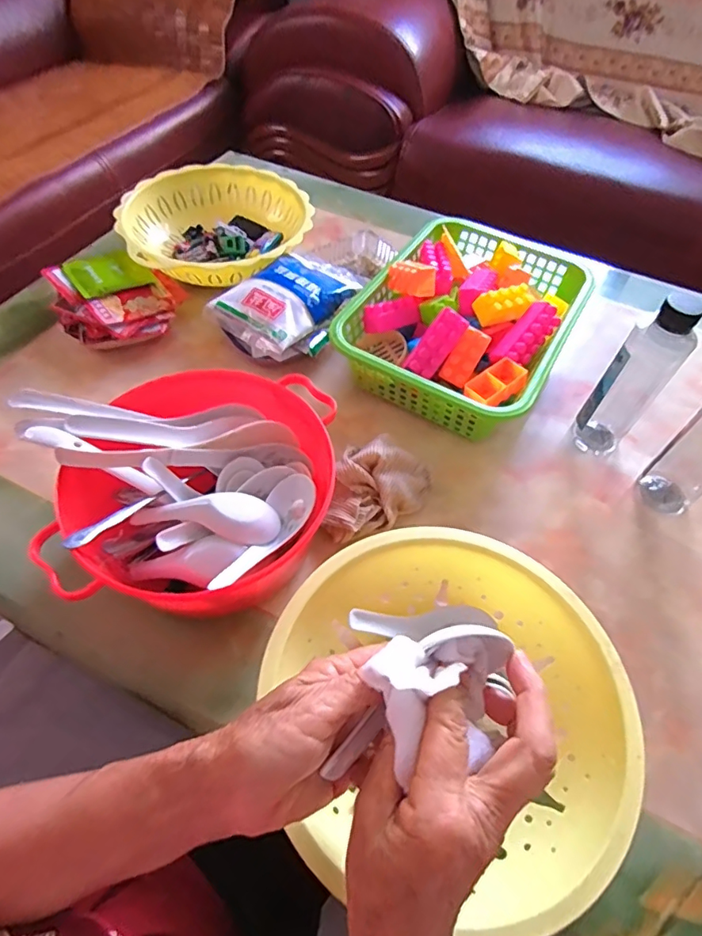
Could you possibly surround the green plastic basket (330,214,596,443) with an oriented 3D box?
[{"bbox_3d":[0.136,-0.172,0.610,0.217,0.101,0.290,27,58,15],"label":"green plastic basket"}]

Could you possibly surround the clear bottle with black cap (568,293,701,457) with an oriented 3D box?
[{"bbox_3d":[0.273,-0.083,0.506,0.046,0.180,0.052,-38,65,-25],"label":"clear bottle with black cap"}]

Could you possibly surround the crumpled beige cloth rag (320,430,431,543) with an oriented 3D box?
[{"bbox_3d":[0.020,0.025,0.494,0.084,0.051,0.106,30,59,17],"label":"crumpled beige cloth rag"}]

